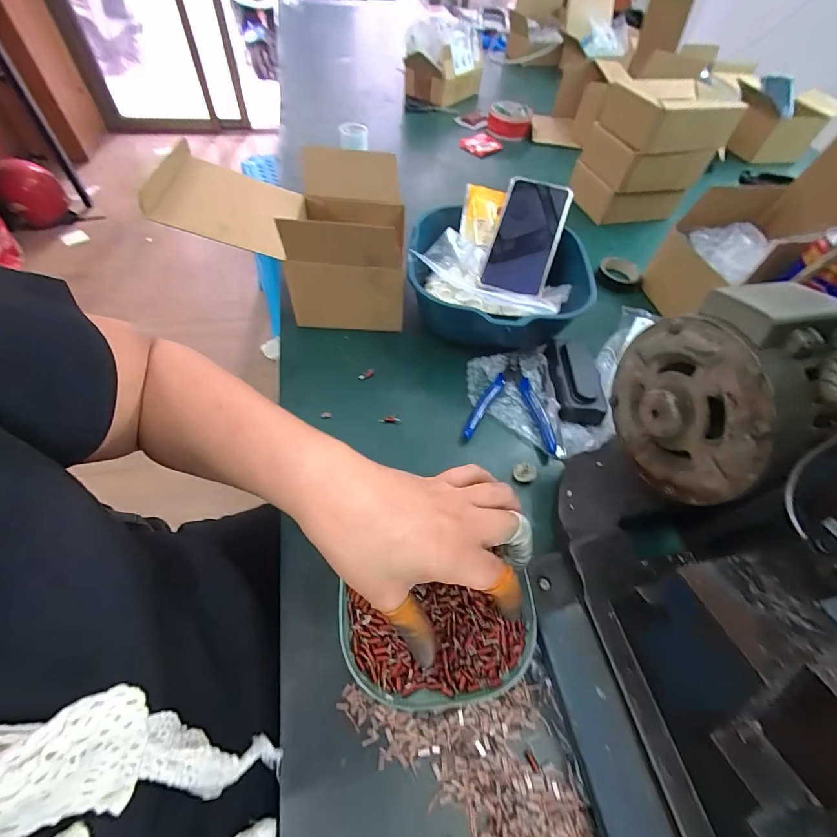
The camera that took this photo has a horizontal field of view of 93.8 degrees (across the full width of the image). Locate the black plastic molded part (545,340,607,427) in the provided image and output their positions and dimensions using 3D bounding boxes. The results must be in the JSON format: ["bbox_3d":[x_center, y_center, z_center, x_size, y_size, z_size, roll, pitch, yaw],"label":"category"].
[{"bbox_3d":[0.164,-0.046,0.412,0.042,0.026,0.103,2,55,-4],"label":"black plastic molded part"}]

